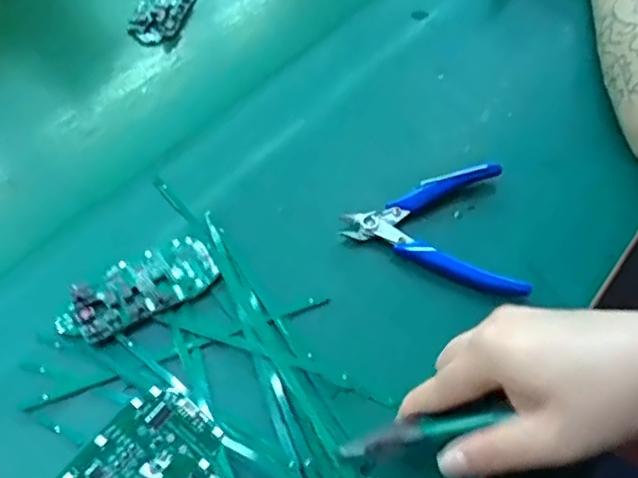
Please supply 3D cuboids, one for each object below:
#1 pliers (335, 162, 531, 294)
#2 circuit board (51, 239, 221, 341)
[{"bbox_3d":[0.076,-0.003,0.421,0.114,0.022,0.101,-3,55,-4],"label":"pliers"},{"bbox_3d":[-0.112,0.030,0.383,0.097,0.016,0.044,-29,61,-20],"label":"circuit board"}]

